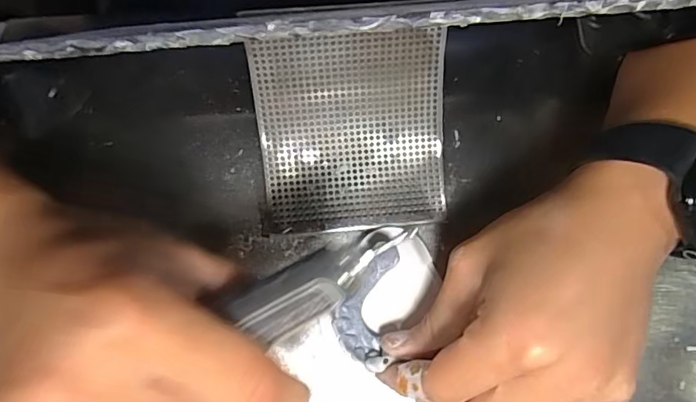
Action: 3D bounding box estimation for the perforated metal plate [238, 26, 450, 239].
[{"bbox_3d":[0.001,-0.036,0.270,0.096,0.011,0.102,-4,101,0],"label":"perforated metal plate"}]

